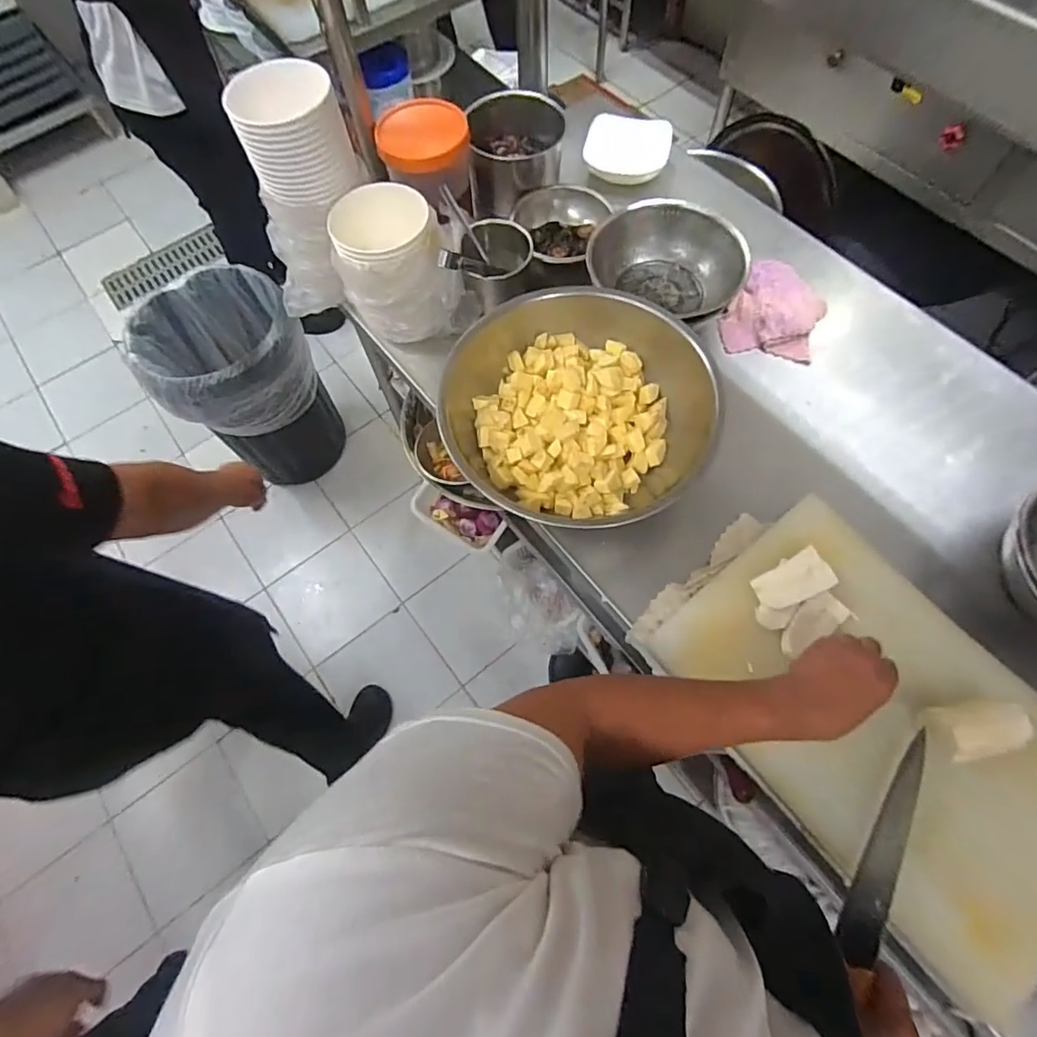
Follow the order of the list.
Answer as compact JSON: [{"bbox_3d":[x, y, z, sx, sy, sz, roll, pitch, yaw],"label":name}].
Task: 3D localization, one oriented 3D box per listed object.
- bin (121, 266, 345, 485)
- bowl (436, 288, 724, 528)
[{"bbox_3d":[-0.755,-0.376,1.533,0.356,0.527,0.347,-1,68,2],"label":"bin"},{"bbox_3d":[0.076,-0.153,0.742,0.350,0.161,0.294,-22,69,-6],"label":"bowl"}]

